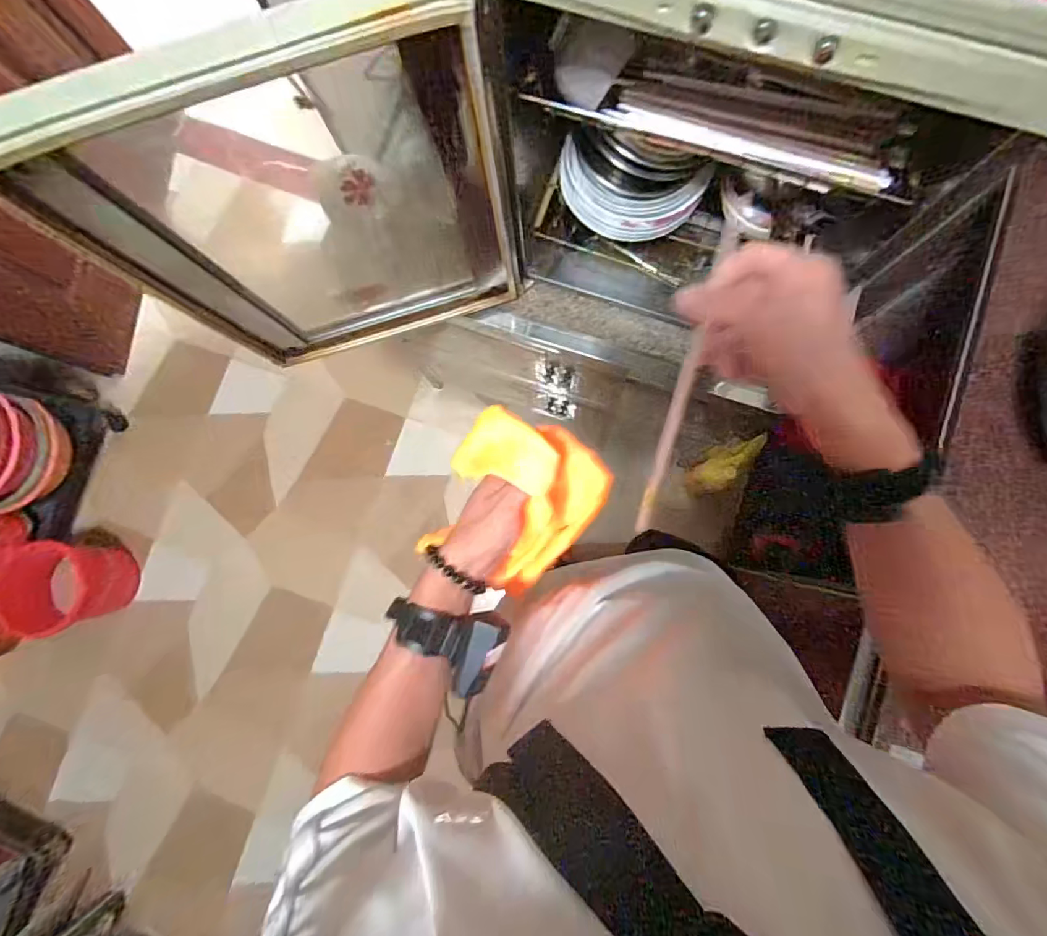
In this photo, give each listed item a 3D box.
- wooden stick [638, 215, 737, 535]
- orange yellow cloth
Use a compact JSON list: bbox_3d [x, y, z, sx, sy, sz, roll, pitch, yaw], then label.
[{"bbox_3d":[0.118,-0.059,0.359,0.012,0.010,0.224,13,106,4],"label":"wooden stick"},{"bbox_3d":[-0.011,0.035,0.450,0.131,0.129,0.162,37,87,6],"label":"orange yellow cloth"}]

